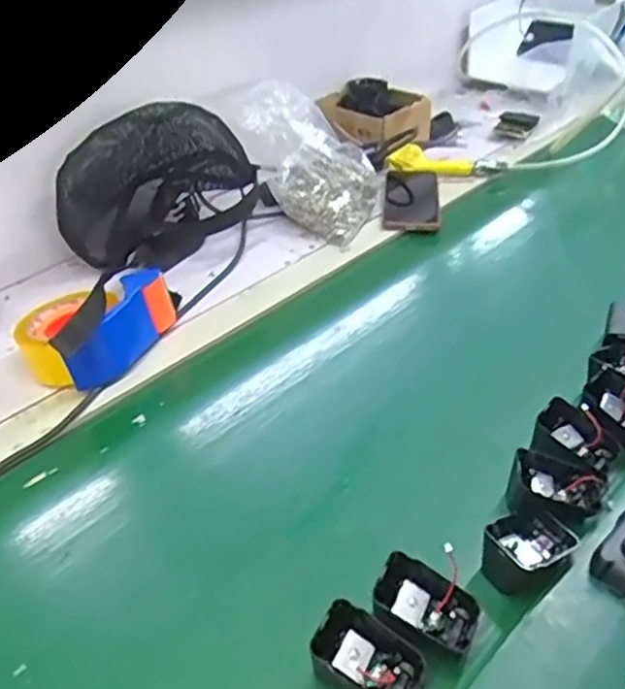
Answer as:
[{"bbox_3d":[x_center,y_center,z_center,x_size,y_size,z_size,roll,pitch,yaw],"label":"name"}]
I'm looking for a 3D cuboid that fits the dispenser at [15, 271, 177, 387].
[{"bbox_3d":[-0.221,-0.026,0.700,0.103,0.075,0.165,20,42,27],"label":"dispenser"}]

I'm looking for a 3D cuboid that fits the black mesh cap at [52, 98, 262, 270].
[{"bbox_3d":[-0.205,-0.209,0.860,0.238,0.166,0.115,-18,40,-20],"label":"black mesh cap"}]

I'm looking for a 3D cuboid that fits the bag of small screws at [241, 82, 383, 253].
[{"bbox_3d":[0.006,-0.250,0.910,0.164,0.153,0.159,17,41,24],"label":"bag of small screws"}]

